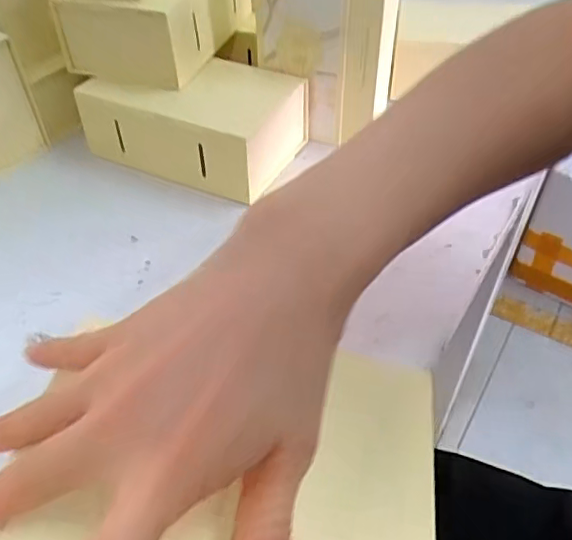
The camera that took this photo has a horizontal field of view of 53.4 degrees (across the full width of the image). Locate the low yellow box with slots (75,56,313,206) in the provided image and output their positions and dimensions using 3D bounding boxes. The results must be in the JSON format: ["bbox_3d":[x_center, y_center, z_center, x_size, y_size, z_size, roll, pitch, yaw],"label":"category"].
[{"bbox_3d":[-0.074,-0.128,0.464,0.163,0.059,0.096,17,48,18],"label":"low yellow box with slots"}]

